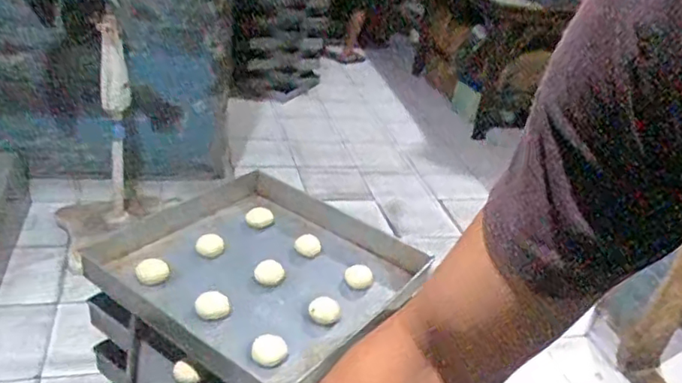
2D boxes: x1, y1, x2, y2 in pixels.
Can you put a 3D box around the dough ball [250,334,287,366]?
[{"bbox_3d":[-0.112,0.251,0.934,0.054,0.039,0.054,7,29,-4],"label":"dough ball"}]

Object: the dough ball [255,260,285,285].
[{"bbox_3d":[-0.132,0.149,1.103,0.051,0.035,0.039,7,29,-5],"label":"dough ball"}]

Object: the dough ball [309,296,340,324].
[{"bbox_3d":[-0.028,0.205,1.025,0.049,0.041,0.044,11,29,3],"label":"dough ball"}]

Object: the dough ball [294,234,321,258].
[{"bbox_3d":[-0.065,0.107,1.186,0.050,0.030,0.046,7,29,-4],"label":"dough ball"}]

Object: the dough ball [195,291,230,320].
[{"bbox_3d":[-0.214,0.190,0.996,0.055,0.031,0.041,2,29,-14],"label":"dough ball"}]

